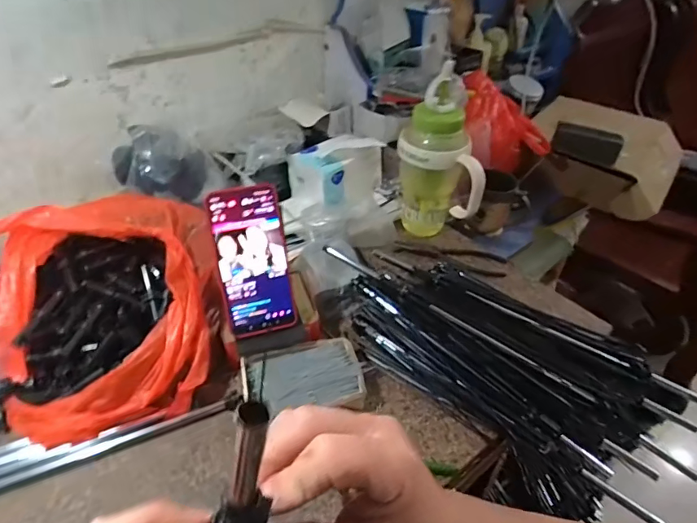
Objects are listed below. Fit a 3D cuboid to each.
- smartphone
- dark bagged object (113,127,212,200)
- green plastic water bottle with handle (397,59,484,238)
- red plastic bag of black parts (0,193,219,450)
[{"bbox_3d":[-0.106,0.001,0.511,0.077,0.164,0.009,-12,11,-14],"label":"smartphone"},{"bbox_3d":[-0.287,-0.150,0.696,0.138,0.082,0.070,0,39,0],"label":"dark bagged object"},{"bbox_3d":[0.133,-0.138,0.704,0.110,0.274,0.125,-2,39,-3],"label":"green plastic water bottle with handle"},{"bbox_3d":[-0.279,0.047,0.518,0.261,0.132,0.244,-15,42,-18],"label":"red plastic bag of black parts"}]

